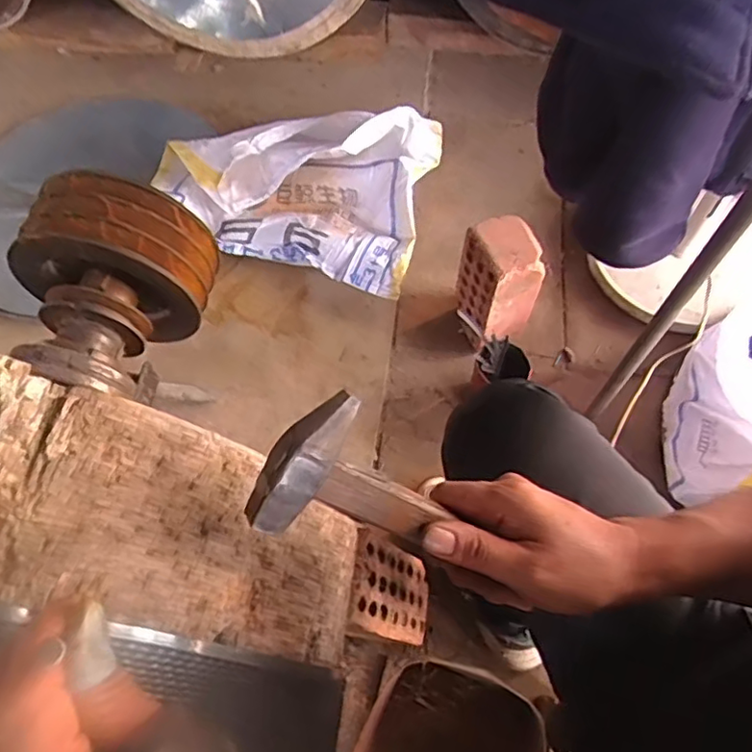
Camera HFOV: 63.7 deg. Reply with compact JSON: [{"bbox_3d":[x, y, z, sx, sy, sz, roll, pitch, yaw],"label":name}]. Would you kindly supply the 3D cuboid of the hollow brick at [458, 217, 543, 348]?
[{"bbox_3d":[0.201,-0.149,0.999,0.098,0.244,0.107,-16,64,-5],"label":"hollow brick"}]

